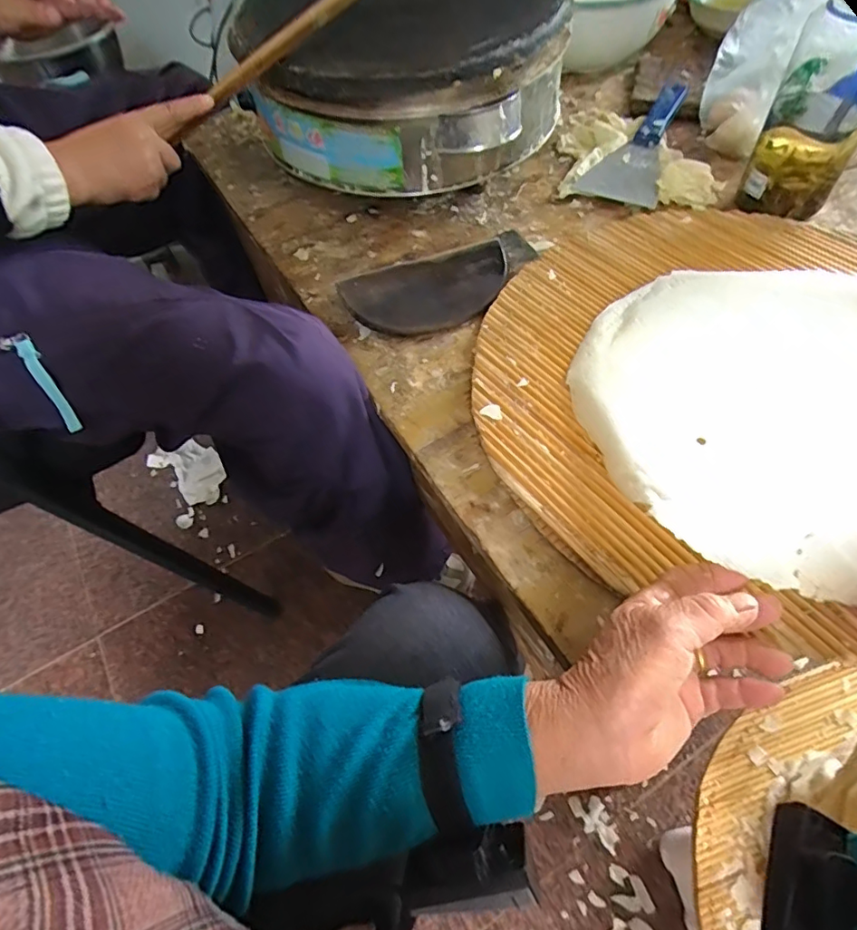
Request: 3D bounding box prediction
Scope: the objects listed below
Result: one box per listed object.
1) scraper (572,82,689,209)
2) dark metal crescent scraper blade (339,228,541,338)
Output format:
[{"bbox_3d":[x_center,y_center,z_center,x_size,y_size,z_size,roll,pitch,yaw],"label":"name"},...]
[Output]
[{"bbox_3d":[0.259,-0.397,0.647,0.087,0.026,0.208,22,62,17],"label":"scraper"},{"bbox_3d":[0.020,-0.181,0.538,0.200,0.029,0.090,-24,59,-11],"label":"dark metal crescent scraper blade"}]

